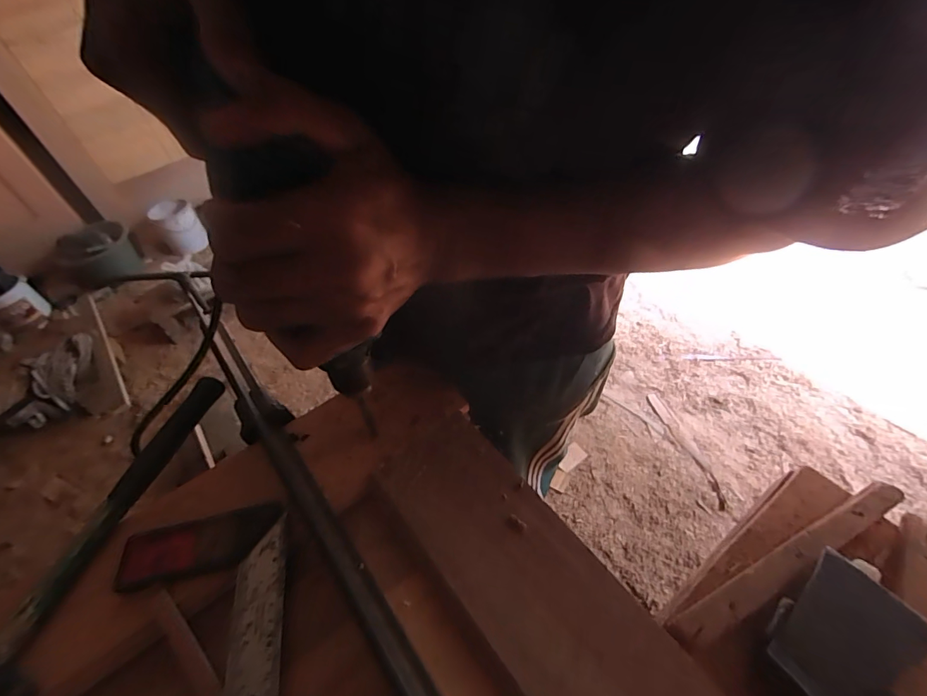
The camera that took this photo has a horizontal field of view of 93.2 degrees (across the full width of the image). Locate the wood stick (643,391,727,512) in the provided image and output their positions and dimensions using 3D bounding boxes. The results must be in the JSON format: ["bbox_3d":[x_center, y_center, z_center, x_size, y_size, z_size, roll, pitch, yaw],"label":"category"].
[{"bbox_3d":[0.636,0.277,1.255,0.046,0.031,0.380,-14,50,-5],"label":"wood stick"}]

